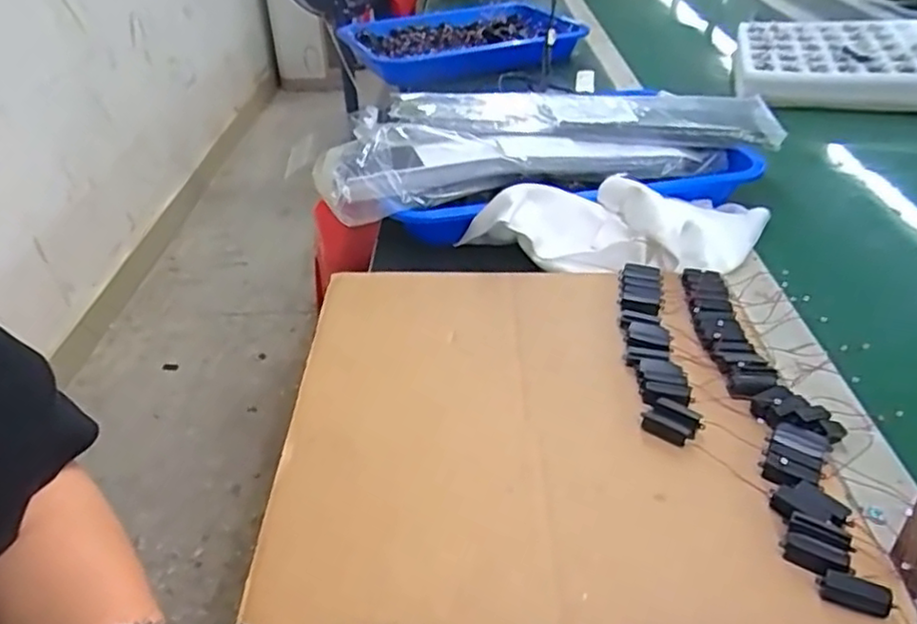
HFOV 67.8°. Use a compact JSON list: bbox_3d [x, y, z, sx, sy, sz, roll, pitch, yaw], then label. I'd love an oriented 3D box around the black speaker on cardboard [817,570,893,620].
[{"bbox_3d":[0.184,0.132,0.318,0.030,0.012,0.011,15,39,23],"label":"black speaker on cardboard"}]

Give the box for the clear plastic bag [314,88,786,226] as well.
[{"bbox_3d":[0.084,-0.176,0.679,0.452,0.063,0.187,-13,36,-13],"label":"clear plastic bag"}]

